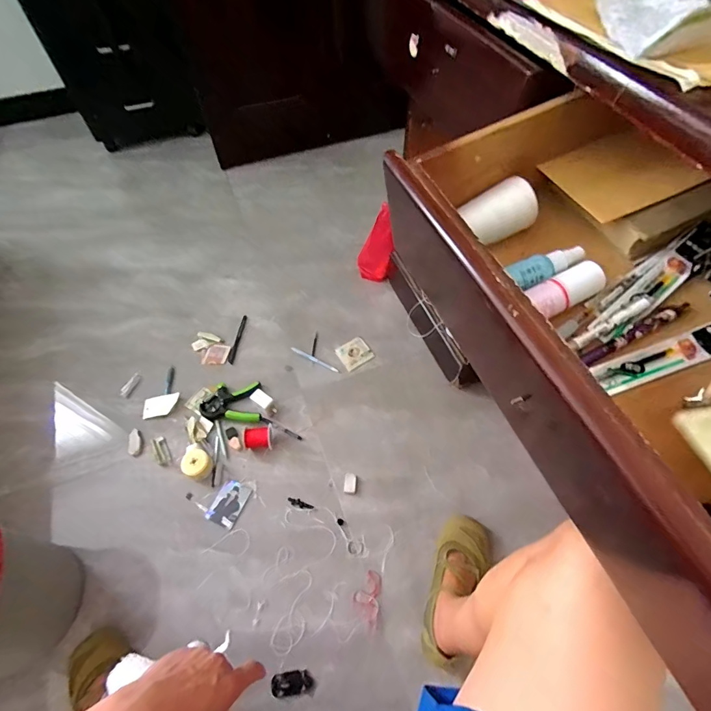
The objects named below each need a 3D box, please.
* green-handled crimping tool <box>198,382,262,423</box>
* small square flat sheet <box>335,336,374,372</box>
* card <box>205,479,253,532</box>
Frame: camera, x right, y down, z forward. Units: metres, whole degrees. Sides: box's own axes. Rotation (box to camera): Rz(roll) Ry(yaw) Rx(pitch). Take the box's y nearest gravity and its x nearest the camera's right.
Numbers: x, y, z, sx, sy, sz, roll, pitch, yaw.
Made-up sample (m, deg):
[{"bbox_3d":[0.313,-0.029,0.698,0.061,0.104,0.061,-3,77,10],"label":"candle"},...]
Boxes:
[{"bbox_3d":[-0.291,0.107,0.926,0.145,0.033,0.096,-1,57,1],"label":"green-handled crimping tool"},{"bbox_3d":[-0.002,-0.005,1.013,0.082,0.005,0.074,-29,65,-15],"label":"small square flat sheet"},{"bbox_3d":[-0.261,0.308,0.824,0.063,0.007,0.086,24,61,12],"label":"card"}]

